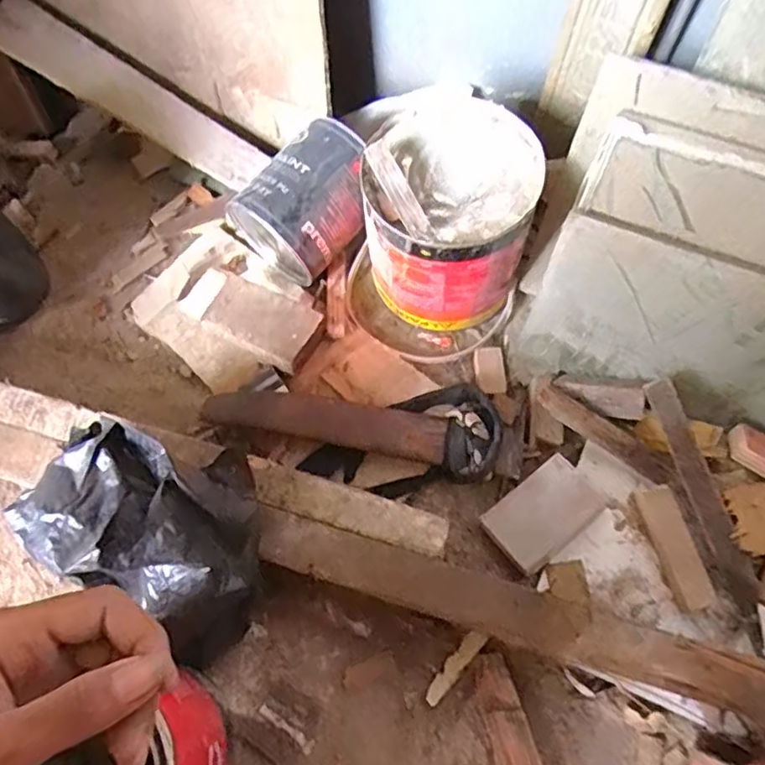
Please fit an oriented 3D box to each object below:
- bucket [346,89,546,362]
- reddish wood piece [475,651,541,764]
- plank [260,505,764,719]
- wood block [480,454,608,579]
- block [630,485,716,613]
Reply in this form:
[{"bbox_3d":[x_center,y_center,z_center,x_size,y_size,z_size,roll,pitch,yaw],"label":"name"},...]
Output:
[{"bbox_3d":[0.051,-0.144,0.576,0.159,0.149,0.180,12,66,3],"label":"bucket"},{"bbox_3d":[0.107,0.295,0.477,0.029,0.011,0.164,-15,68,-8],"label":"reddish wood piece"},{"bbox_3d":[0.110,0.175,0.461,0.424,0.018,0.041,17,67,5],"label":"plank"},{"bbox_3d":[0.140,0.115,0.548,0.094,0.020,0.064,-35,72,-15],"label":"wood block"},{"bbox_3d":[0.249,0.139,0.534,0.029,0.015,0.102,-16,68,-9],"label":"block"}]

